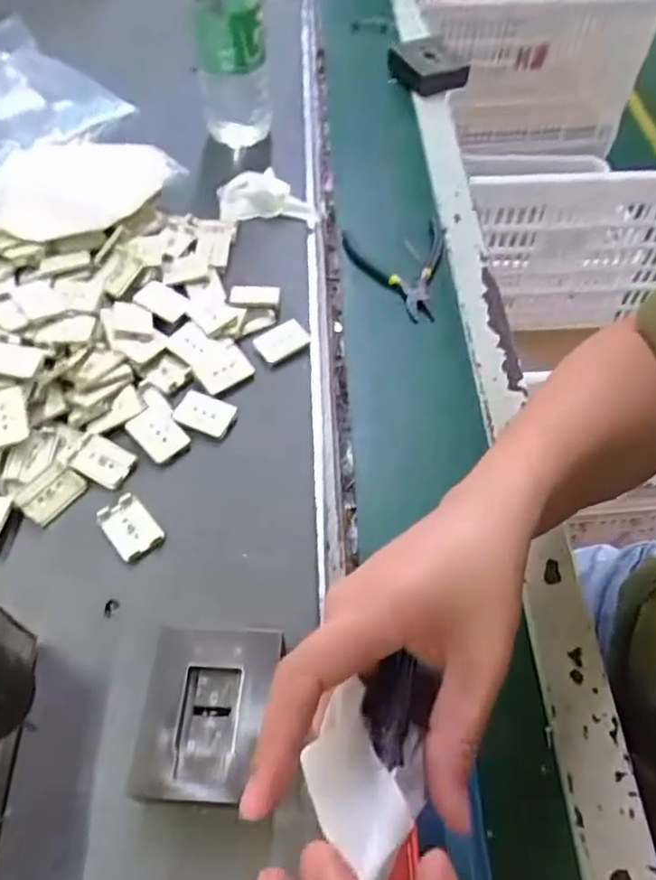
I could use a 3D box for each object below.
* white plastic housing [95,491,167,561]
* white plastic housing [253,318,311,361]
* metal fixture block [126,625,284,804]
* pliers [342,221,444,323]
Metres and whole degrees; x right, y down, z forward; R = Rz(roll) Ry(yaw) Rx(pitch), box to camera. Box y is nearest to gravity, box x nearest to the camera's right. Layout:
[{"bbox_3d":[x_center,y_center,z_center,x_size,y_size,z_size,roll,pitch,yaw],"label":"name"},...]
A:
[{"bbox_3d":[-0.122,0.054,0.400,0.028,0.008,0.040,-36,62,-23],"label":"white plastic housing"},{"bbox_3d":[-0.034,-0.074,0.487,0.039,0.004,0.024,-38,82,-14],"label":"white plastic housing"},{"bbox_3d":[-0.059,0.138,0.330,0.062,0.030,0.081,5,54,3],"label":"metal fixture block"},{"bbox_3d":[0.073,-0.153,0.586,0.094,0.013,0.118,-12,55,-9],"label":"pliers"}]

